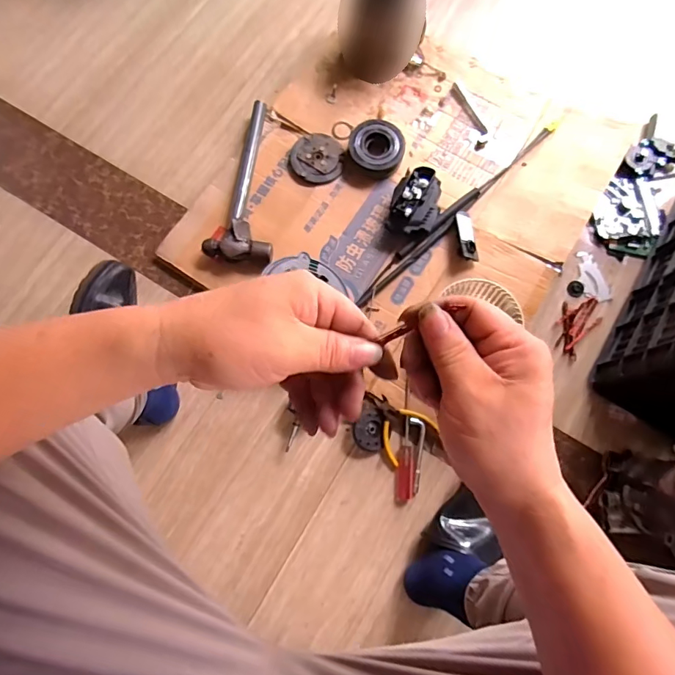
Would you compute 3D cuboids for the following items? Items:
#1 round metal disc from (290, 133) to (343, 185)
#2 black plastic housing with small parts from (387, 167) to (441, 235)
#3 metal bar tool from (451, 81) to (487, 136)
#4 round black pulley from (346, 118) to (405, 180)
[{"bbox_3d":[-0.042,-0.353,0.885,0.096,0.014,0.114,-5,74,0],"label":"round metal disc"},{"bbox_3d":[0.143,-0.243,0.828,0.086,0.066,0.114,13,75,4],"label":"black plastic housing with small parts"},{"bbox_3d":[0.268,-0.467,0.922,0.020,0.004,0.135,-25,75,-6],"label":"metal bar tool"},{"bbox_3d":[0.074,-0.368,0.878,0.106,0.040,0.110,0,74,1],"label":"round black pulley"}]

